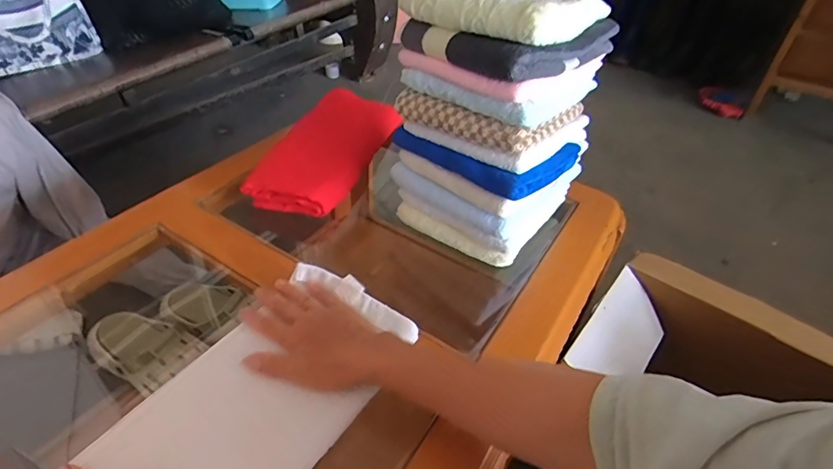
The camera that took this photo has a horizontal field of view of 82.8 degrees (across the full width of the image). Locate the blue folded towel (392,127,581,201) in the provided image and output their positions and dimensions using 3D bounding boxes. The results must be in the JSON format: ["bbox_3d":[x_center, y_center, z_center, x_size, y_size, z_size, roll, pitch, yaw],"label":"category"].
[{"bbox_3d":[0.084,-0.115,0.594,0.133,0.031,0.194,-30,52,-33],"label":"blue folded towel"}]

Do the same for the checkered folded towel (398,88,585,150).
[{"bbox_3d":[0.089,-0.164,0.580,0.175,0.034,0.157,28,46,24],"label":"checkered folded towel"}]

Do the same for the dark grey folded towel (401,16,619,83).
[{"bbox_3d":[0.107,-0.227,0.538,0.172,0.040,0.164,-30,52,-33],"label":"dark grey folded towel"}]

